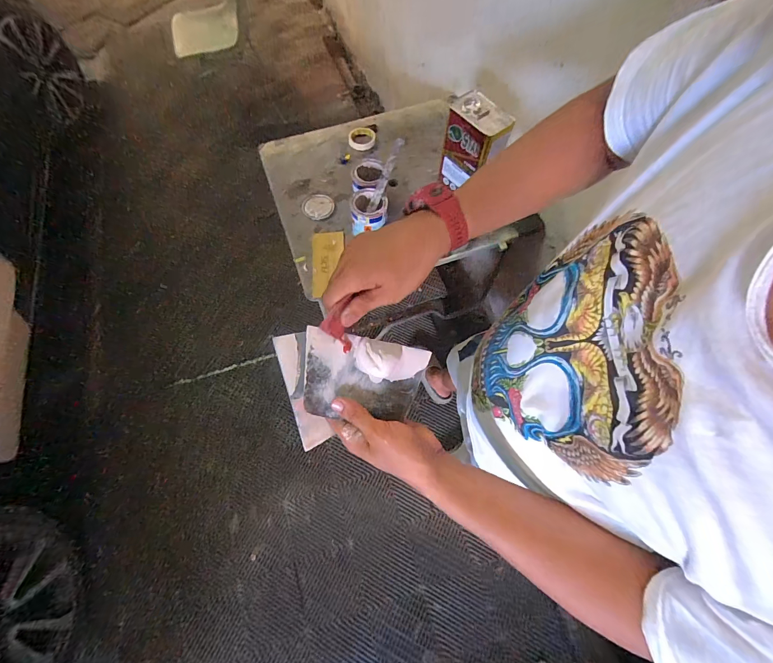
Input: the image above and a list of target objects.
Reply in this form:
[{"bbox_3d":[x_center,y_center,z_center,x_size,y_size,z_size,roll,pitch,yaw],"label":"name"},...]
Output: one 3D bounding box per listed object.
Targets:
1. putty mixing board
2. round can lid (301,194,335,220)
[{"bbox_3d":[-0.030,0.054,0.390,0.135,0.013,0.094,12,91,1],"label":"putty mixing board"},{"bbox_3d":[-0.223,-0.407,1.112,0.100,0.013,0.107,-1,65,1],"label":"round can lid"}]

